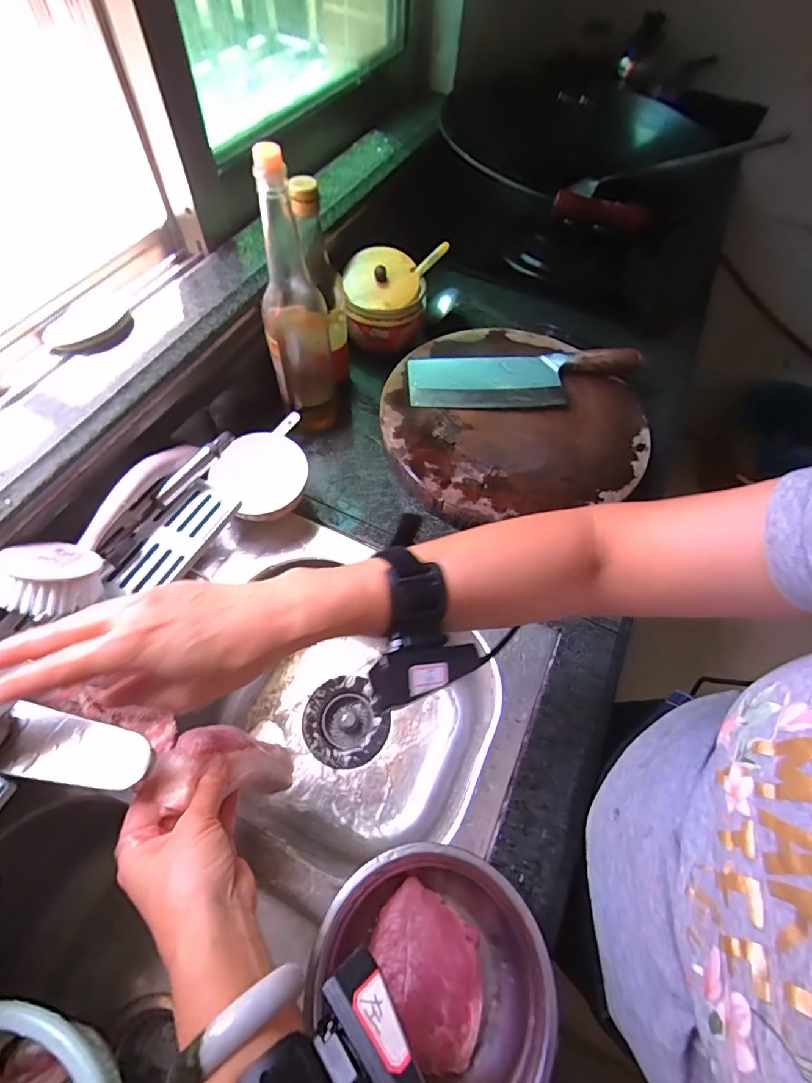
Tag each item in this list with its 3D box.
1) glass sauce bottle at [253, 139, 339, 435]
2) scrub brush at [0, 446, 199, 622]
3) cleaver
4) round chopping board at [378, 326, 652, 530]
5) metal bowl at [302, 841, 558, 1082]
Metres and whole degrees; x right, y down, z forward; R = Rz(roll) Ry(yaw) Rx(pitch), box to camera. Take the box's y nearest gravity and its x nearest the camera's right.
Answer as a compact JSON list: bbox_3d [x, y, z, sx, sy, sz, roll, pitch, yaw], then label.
[{"bbox_3d":[-0.120,-0.256,0.522,0.073,0.301,0.069,-6,60,-7],"label":"glass sauce bottle"},{"bbox_3d":[-0.272,-0.023,0.421,0.059,0.073,0.205,11,59,3],"label":"scrub brush"},{"bbox_3d":[0.163,-0.223,0.634,0.312,0.028,0.092,-2,59,-5],"label":"cleaver"},{"bbox_3d":[0.139,-0.156,0.626,0.325,0.043,0.340,1,59,-2],"label":"round chopping board"},{"bbox_3d":[0.021,0.315,0.338,0.148,0.055,0.165,-23,63,-16],"label":"metal bowl"}]

